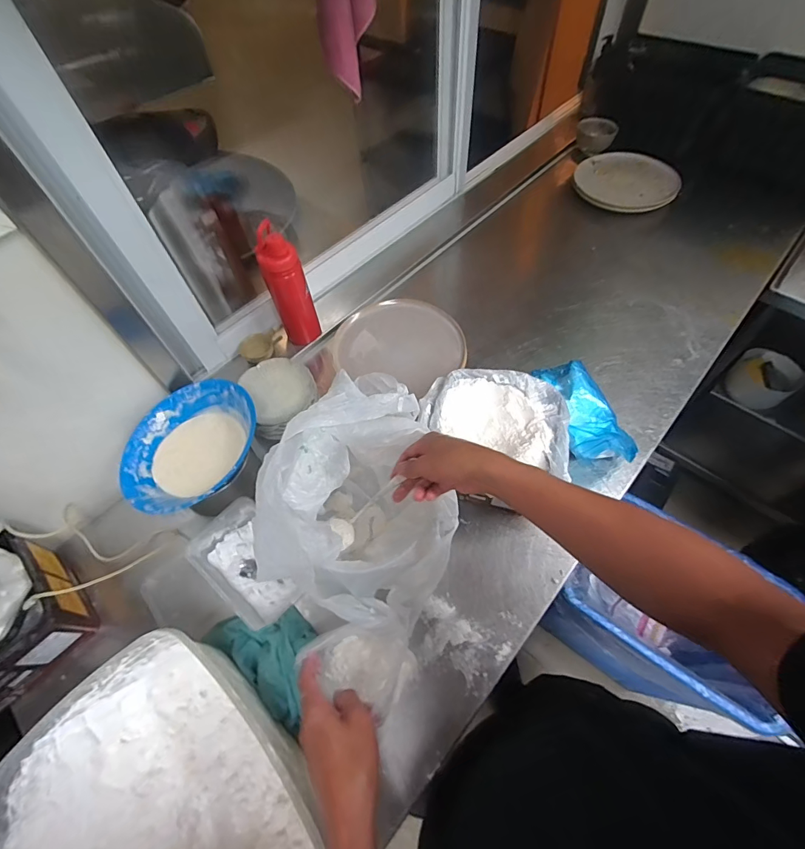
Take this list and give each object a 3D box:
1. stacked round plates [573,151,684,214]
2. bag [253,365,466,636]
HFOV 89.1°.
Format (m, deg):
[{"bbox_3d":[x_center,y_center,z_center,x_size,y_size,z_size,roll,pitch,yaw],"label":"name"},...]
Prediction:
[{"bbox_3d":[0.602,-0.661,1.106,0.246,0.035,0.253,-3,62,5],"label":"stacked round plates"},{"bbox_3d":[-0.030,0.101,0.536,0.194,0.288,0.264,15,61,13],"label":"bag"}]

